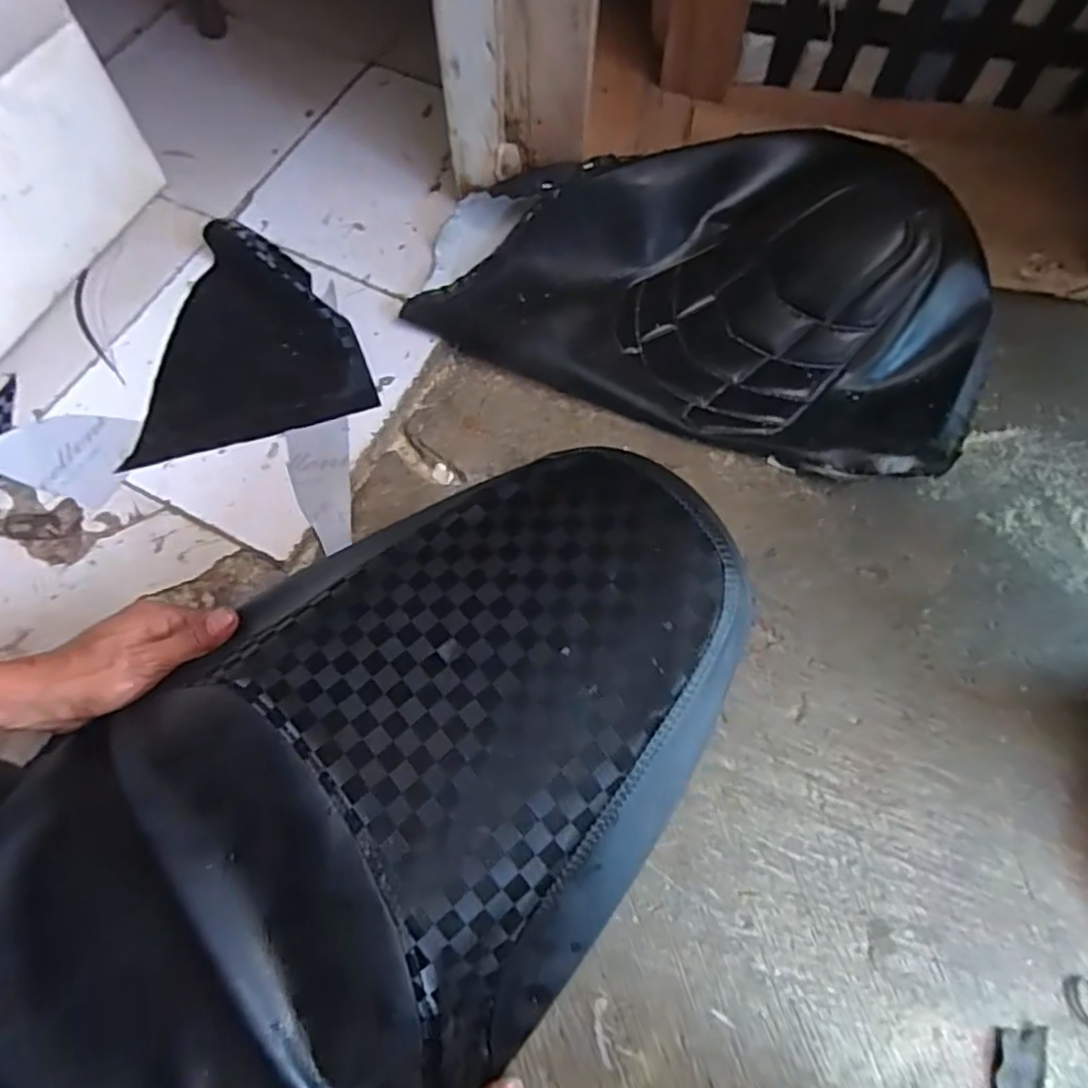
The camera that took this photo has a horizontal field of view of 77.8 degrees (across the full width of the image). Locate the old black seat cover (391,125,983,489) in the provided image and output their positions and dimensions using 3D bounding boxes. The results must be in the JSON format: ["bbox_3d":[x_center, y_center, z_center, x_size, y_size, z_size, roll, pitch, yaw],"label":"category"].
[{"bbox_3d":[0.173,-0.266,0.660,0.530,0.078,0.327,24,71,10],"label":"old black seat cover"}]

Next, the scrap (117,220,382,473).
[{"bbox_3d":[-0.303,-0.209,0.665,0.219,0.033,0.232,-17,69,-5],"label":"scrap"}]

